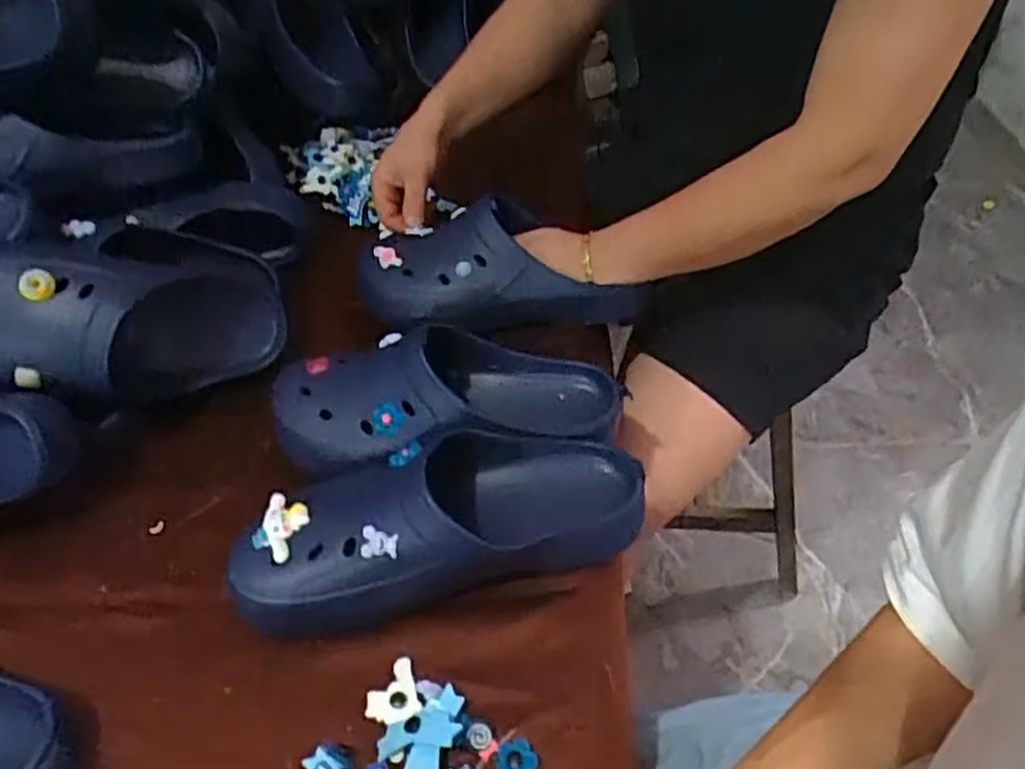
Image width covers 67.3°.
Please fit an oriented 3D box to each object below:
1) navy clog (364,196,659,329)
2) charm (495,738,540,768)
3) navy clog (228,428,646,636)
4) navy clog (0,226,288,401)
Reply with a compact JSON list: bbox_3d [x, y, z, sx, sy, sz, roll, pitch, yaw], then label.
[{"bbox_3d":[-0.017,-0.112,0.718,0.271,0.099,0.084,3,47,8],"label":"navy clog"},{"bbox_3d":[0.001,0.225,0.459,0.023,0.011,0.023,-3,46,3],"label":"charm"},{"bbox_3d":[-0.051,0.093,0.546,0.285,0.089,0.109,-14,43,-8],"label":"navy clog"},{"bbox_3d":[-0.348,-0.062,0.659,0.304,0.117,0.118,-8,39,-34],"label":"navy clog"}]

